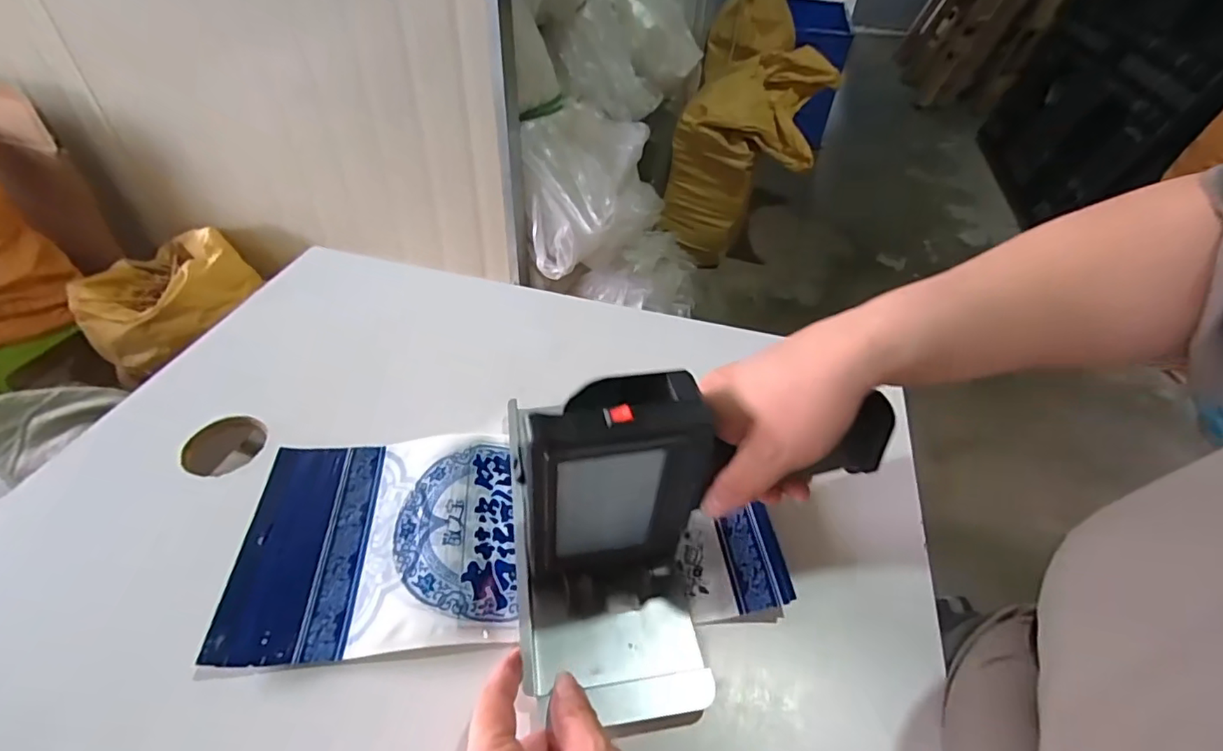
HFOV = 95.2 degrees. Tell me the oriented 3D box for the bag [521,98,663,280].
[{"bbox_3d":[-0.045,-0.390,1.201,0.283,0.265,0.196,1,43,-4],"label":"bag"}]

